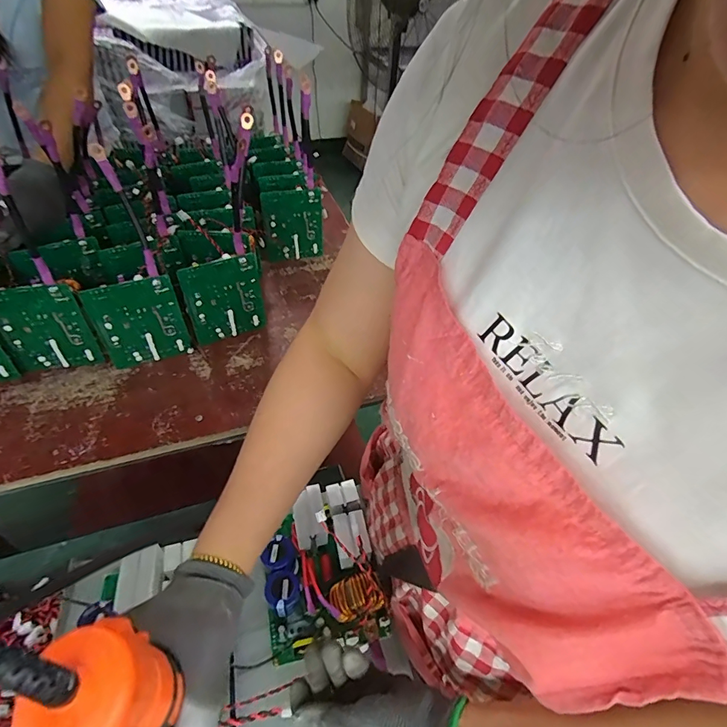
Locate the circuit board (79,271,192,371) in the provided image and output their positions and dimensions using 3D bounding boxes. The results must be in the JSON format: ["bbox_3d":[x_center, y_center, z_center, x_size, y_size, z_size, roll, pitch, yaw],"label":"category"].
[{"bbox_3d":[-0.346,-0.060,0.669,0.121,0.153,0.015,-18,50,-20],"label":"circuit board"}]

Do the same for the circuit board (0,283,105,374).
[{"bbox_3d":[-0.480,-0.048,0.645,0.116,0.156,0.011,-15,49,-18],"label":"circuit board"}]

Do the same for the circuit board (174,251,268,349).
[{"bbox_3d":[-0.230,-0.107,0.720,0.126,0.153,0.020,-23,52,-24],"label":"circuit board"}]

